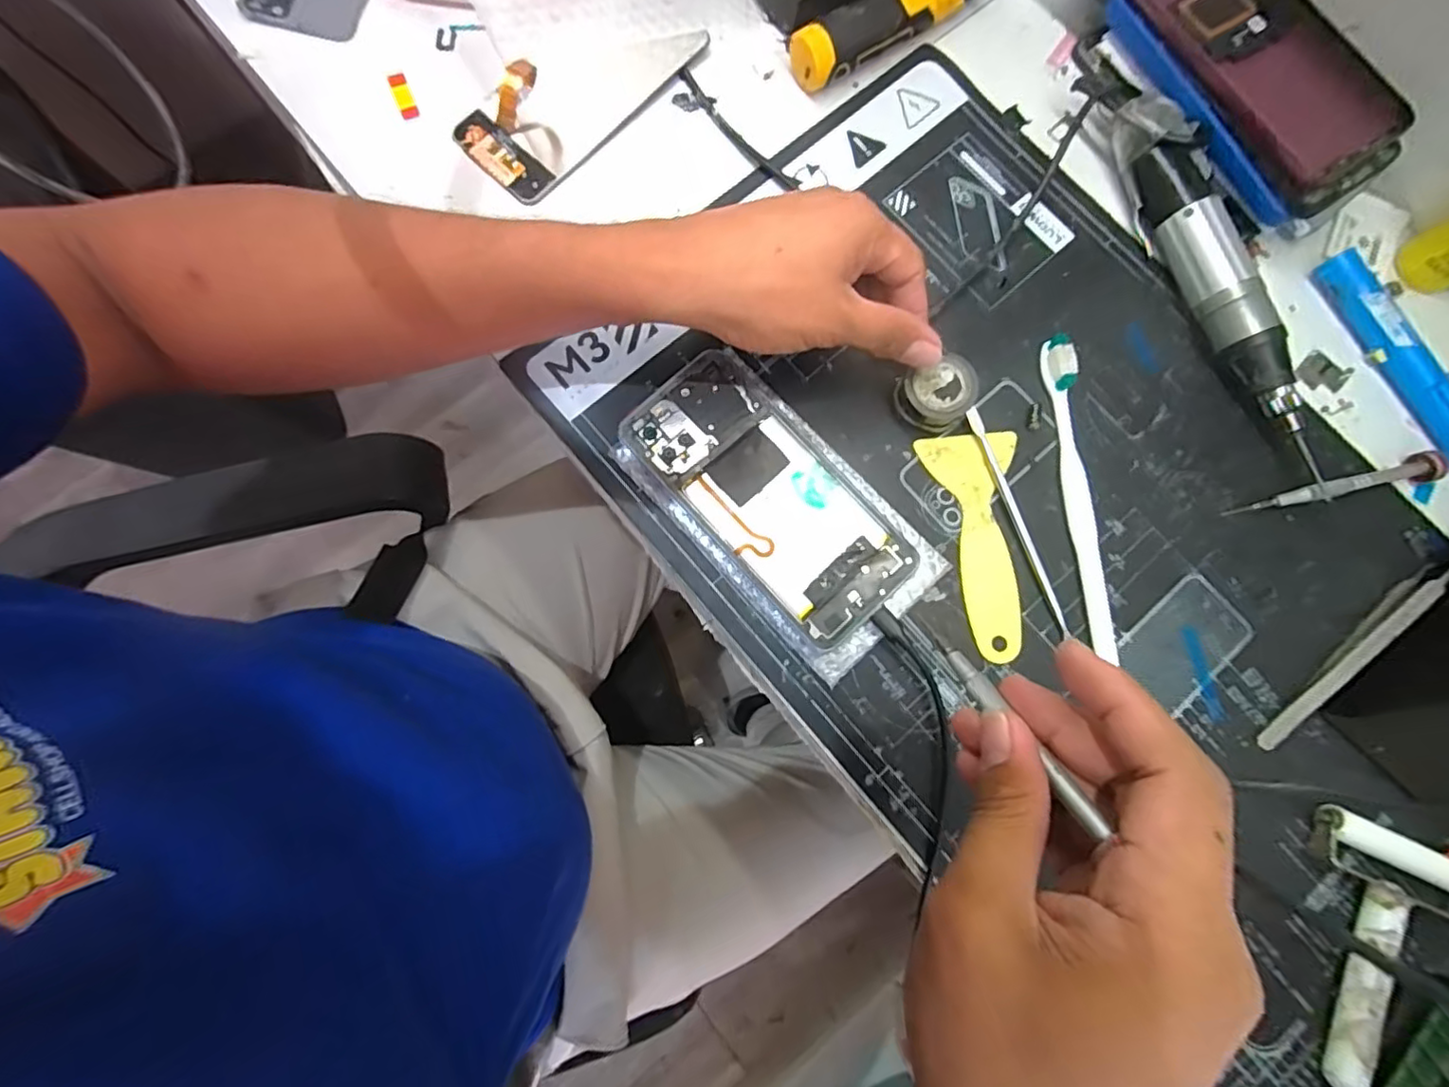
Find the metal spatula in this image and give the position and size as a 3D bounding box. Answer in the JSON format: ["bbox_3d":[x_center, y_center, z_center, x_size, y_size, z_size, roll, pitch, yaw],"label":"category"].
[{"bbox_3d":[0.162,-0.013,0.338,0.006,0.004,0.134,-19,83,-4],"label":"metal spatula"}]

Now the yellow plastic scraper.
[{"bbox_3d":[0.141,0.001,0.334,0.050,0.004,0.123,-6,80,-2],"label":"yellow plastic scraper"}]

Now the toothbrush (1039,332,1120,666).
[{"bbox_3d":[0.197,-0.027,0.333,0.015,0.018,0.176,-5,80,-1],"label":"toothbrush"}]

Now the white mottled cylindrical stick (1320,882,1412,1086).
[{"bbox_3d":[0.308,0.213,0.293,0.016,0.013,0.095,20,80,3],"label":"white mottled cylindrical stick"}]

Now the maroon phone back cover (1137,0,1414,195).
[{"bbox_3d":[0.309,-0.281,0.346,0.084,0.006,0.167,-30,82,-5],"label":"maroon phone back cover"}]

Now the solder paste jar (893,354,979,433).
[{"bbox_3d":[0.118,-0.081,0.336,0.039,0.023,0.033,-15,80,-3],"label":"solder paste jar"}]

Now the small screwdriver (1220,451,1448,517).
[{"bbox_3d":[0.339,-0.033,0.339,0.123,0.011,0.016,-11,80,-2],"label":"small screwdriver"}]

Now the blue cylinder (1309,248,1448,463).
[{"bbox_3d":[0.396,-0.091,0.348,0.017,0.020,0.169,-26,81,-5],"label":"blue cylinder"}]

